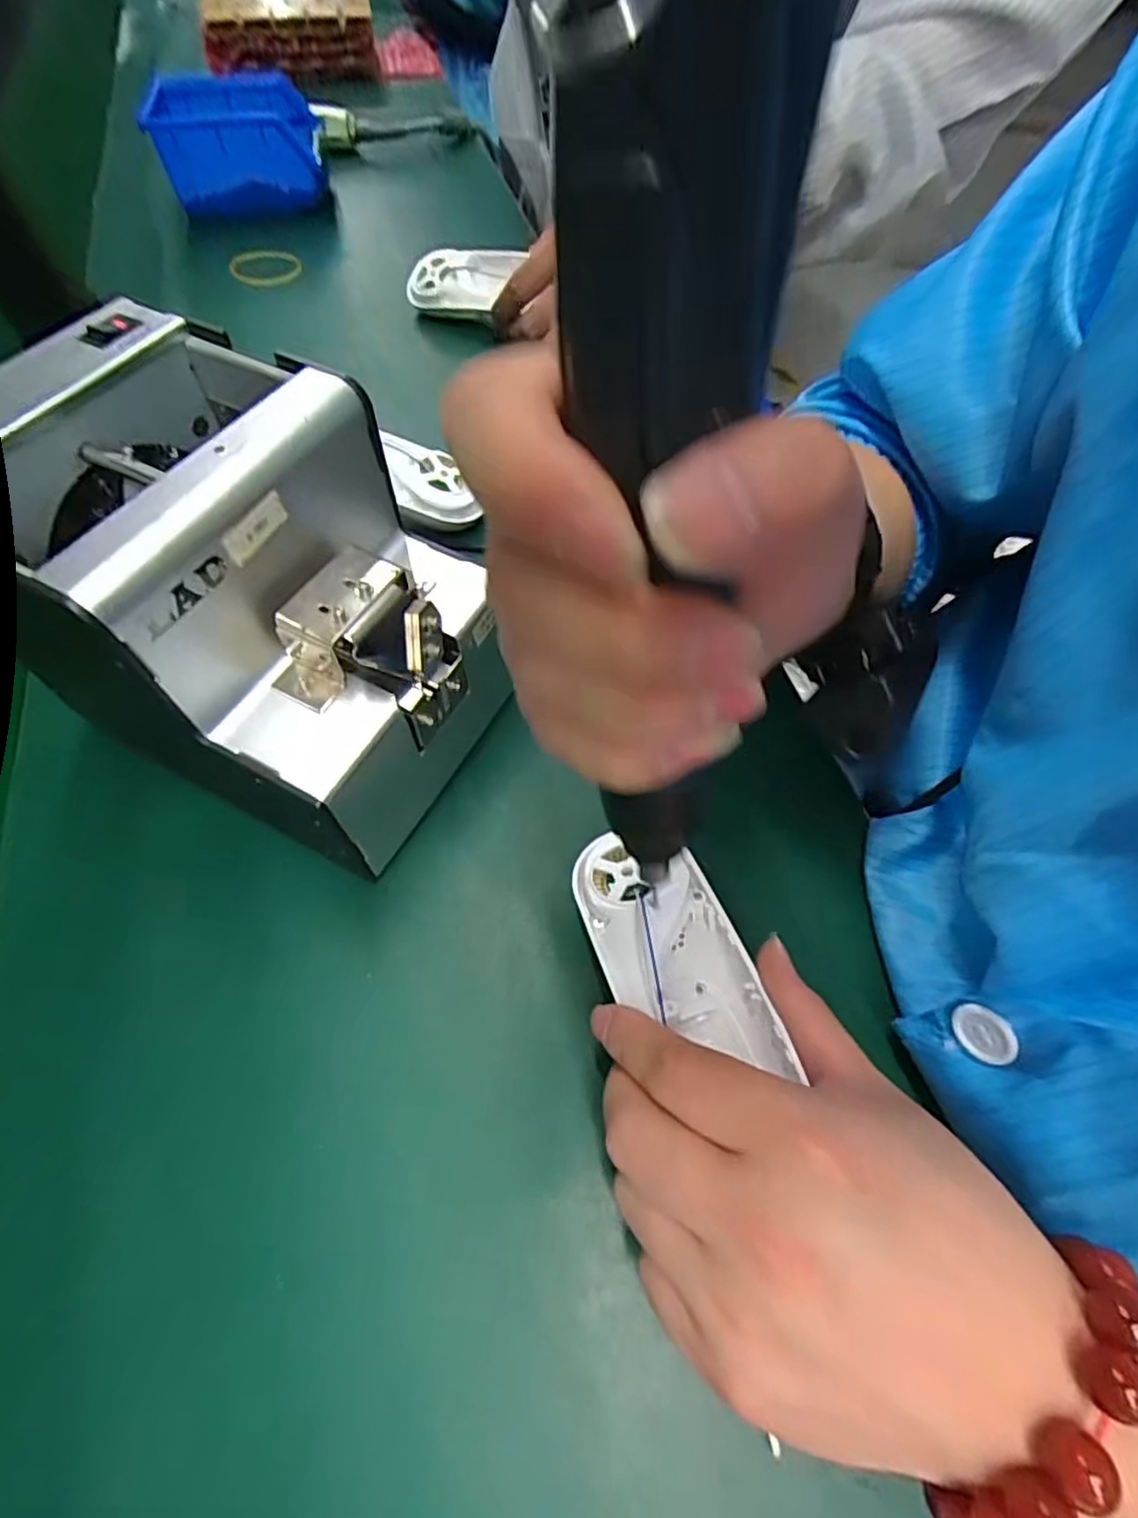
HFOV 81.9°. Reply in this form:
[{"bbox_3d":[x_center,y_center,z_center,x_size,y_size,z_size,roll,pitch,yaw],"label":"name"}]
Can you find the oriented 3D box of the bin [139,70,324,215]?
[{"bbox_3d":[-0.295,-0.554,0.586,0.131,0.069,0.111,-12,59,-9],"label":"bin"}]

